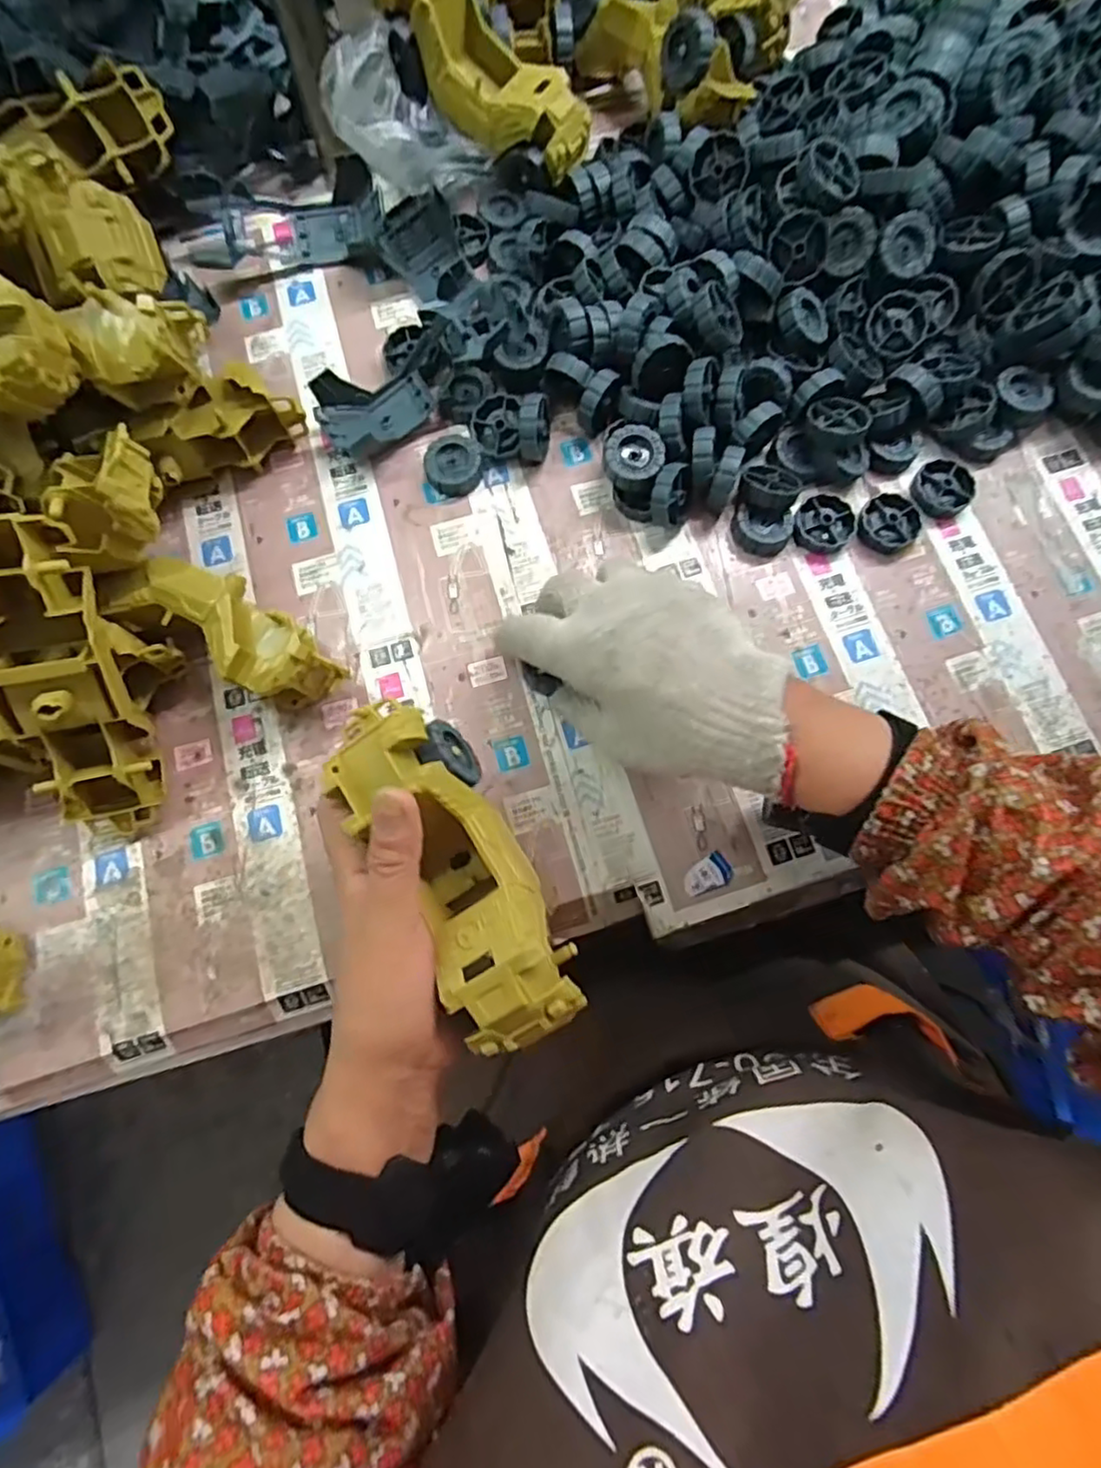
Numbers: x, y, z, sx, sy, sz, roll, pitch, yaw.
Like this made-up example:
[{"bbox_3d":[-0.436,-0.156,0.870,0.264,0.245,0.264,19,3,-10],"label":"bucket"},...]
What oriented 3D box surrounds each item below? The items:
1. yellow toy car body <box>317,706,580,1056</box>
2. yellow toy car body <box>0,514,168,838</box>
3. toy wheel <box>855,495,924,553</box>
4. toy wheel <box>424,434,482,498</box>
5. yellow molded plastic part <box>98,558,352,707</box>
[{"bbox_3d":[-0.048,0.058,0.311,0.059,0.053,0.173,-30,77,-7],"label":"yellow toy car body"},{"bbox_3d":[-0.255,-0.025,0.354,0.058,0.069,0.179,-5,118,-1],"label":"yellow toy car body"},{"bbox_3d":[0.222,-0.137,0.428,0.039,0.010,0.036,0,77,0],"label":"toy wheel"},{"bbox_3d":[-0.065,-0.178,0.436,0.037,0.016,0.036,0,77,0],"label":"toy wheel"},{"bbox_3d":[-0.184,-0.058,0.391,0.130,0.054,0.051,30,79,7],"label":"yellow molded plastic part"}]

